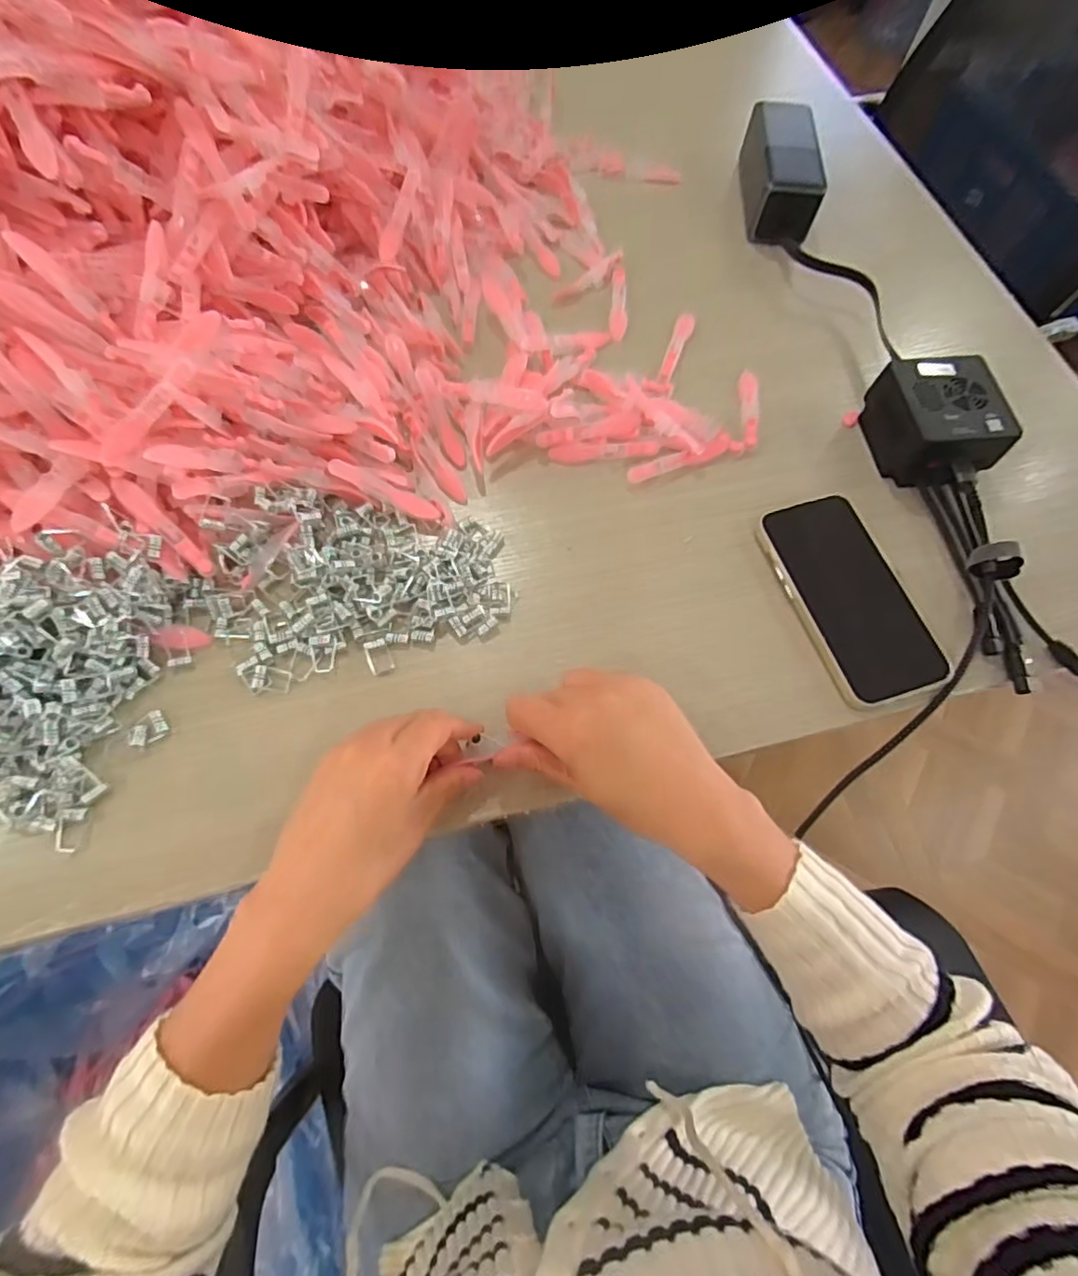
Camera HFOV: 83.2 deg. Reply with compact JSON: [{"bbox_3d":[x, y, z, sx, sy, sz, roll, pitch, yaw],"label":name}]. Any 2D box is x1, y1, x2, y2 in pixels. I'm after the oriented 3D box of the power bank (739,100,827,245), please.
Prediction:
[{"bbox_3d":[0.216,-0.417,0.551,0.057,0.052,0.138,3,67,-2],"label":"power bank"}]

